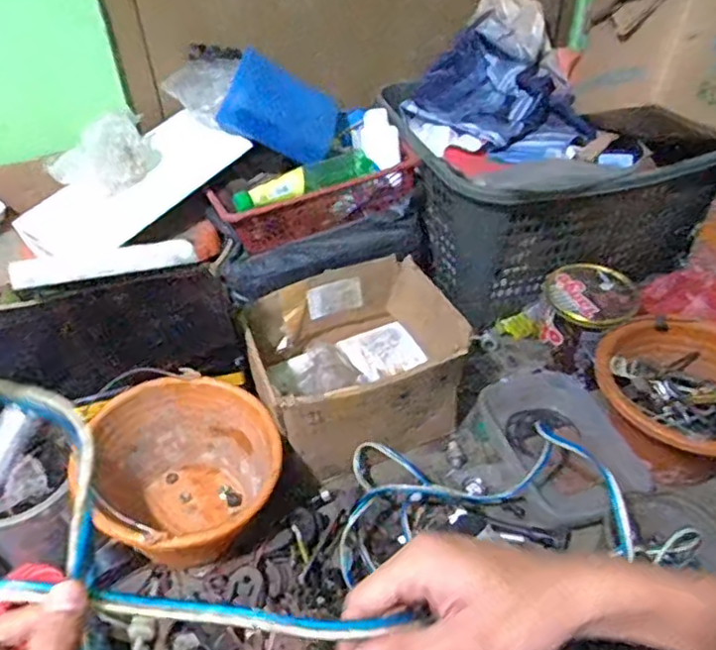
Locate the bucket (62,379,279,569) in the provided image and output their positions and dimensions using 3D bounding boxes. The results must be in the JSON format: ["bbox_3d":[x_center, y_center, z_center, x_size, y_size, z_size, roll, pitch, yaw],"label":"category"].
[{"bbox_3d":[-0.239,0.205,0.879,0.234,0.181,0.245,-1,44,1],"label":"bucket"}]

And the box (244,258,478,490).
[{"bbox_3d":[-0.008,0.060,0.983,0.295,0.171,0.244,-19,46,-17],"label":"box"}]

